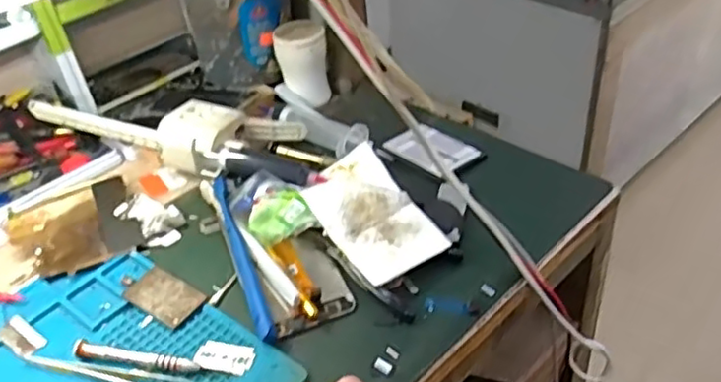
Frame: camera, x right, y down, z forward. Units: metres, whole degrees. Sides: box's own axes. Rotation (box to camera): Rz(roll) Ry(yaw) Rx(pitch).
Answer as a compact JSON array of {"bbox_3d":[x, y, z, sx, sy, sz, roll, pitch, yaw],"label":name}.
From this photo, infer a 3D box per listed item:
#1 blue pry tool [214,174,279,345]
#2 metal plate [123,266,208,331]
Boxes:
[{"bbox_3d":[-0.099,0.049,0.531,0.017,0.021,0.187,-17,38,-13],"label":"blue pry tool"},{"bbox_3d":[-0.153,0.081,0.511,0.063,0.004,0.036,23,52,29],"label":"metal plate"}]

